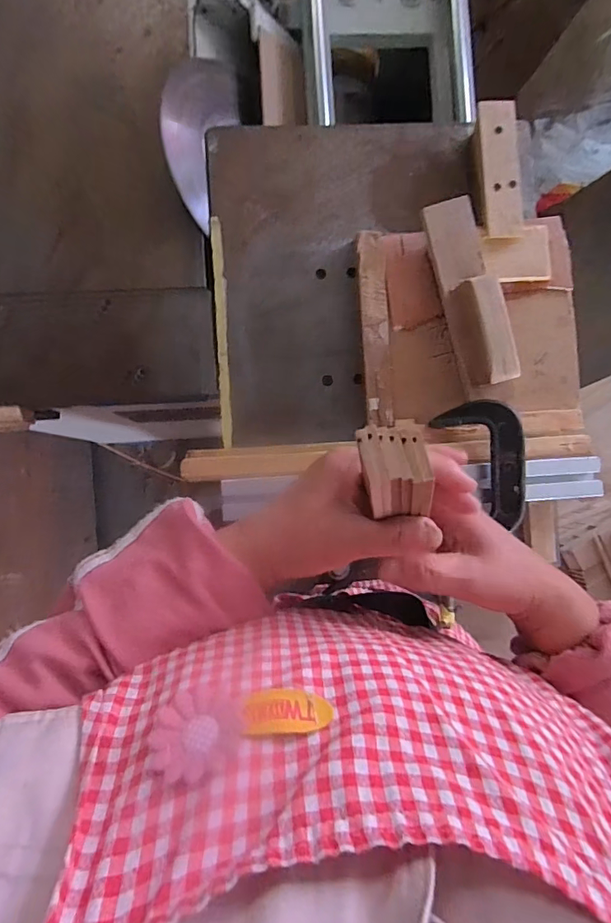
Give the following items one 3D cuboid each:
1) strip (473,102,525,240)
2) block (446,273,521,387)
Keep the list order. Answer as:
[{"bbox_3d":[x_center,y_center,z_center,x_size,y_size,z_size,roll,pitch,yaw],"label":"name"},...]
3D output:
[{"bbox_3d":[0.201,-0.304,0.476,0.043,0.015,0.150,-2,88,-3],"label":"strip"},{"bbox_3d":[0.173,-0.125,0.443,0.034,0.042,0.100,-15,89,-3],"label":"block"}]

